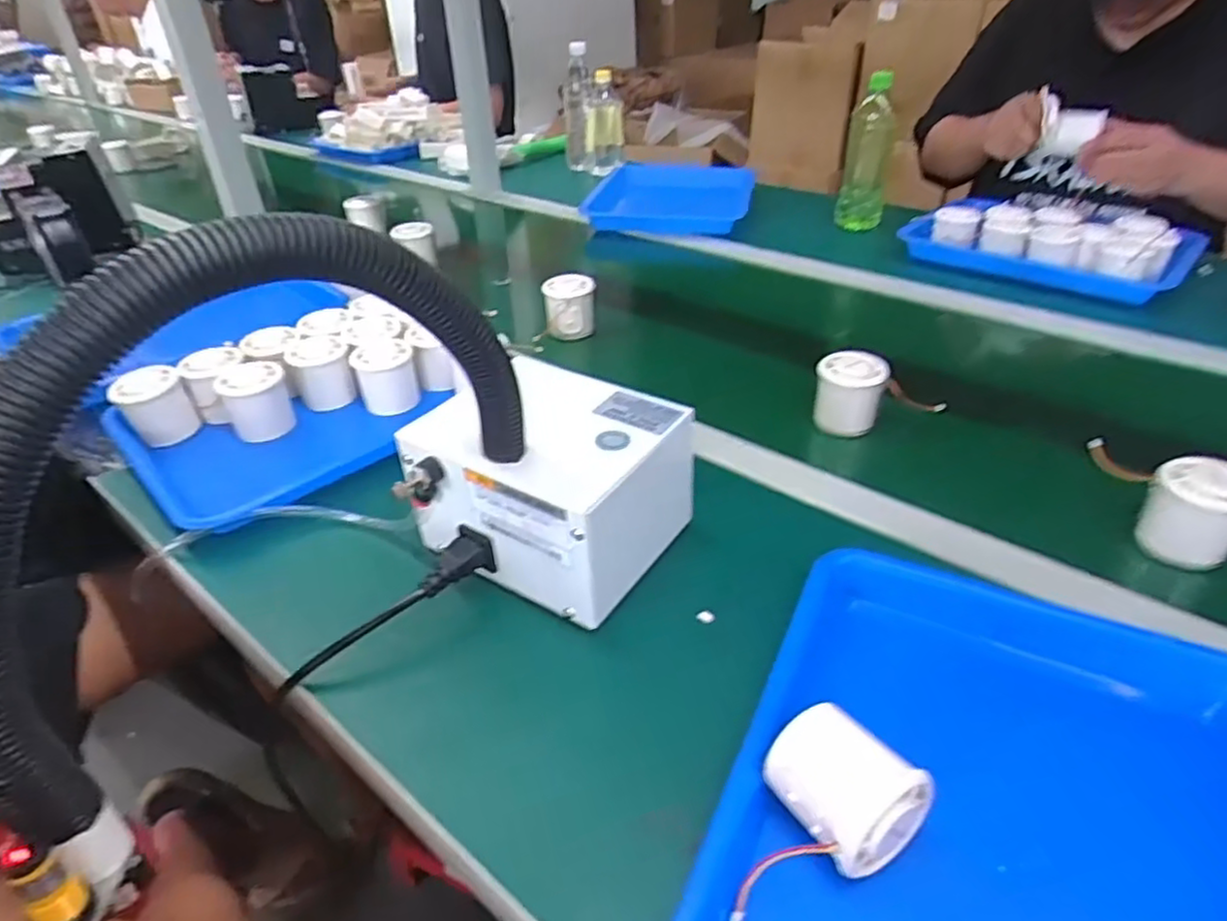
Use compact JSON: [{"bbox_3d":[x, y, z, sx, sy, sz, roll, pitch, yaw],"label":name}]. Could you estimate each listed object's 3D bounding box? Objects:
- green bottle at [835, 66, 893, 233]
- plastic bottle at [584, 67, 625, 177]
[{"bbox_3d":[0.386,-0.463,1.080,0.066,0.211,0.073,9,37,16],"label":"green bottle"},{"bbox_3d":[-0.018,-0.664,1.401,0.076,0.177,0.084,-2,35,0],"label":"plastic bottle"}]

